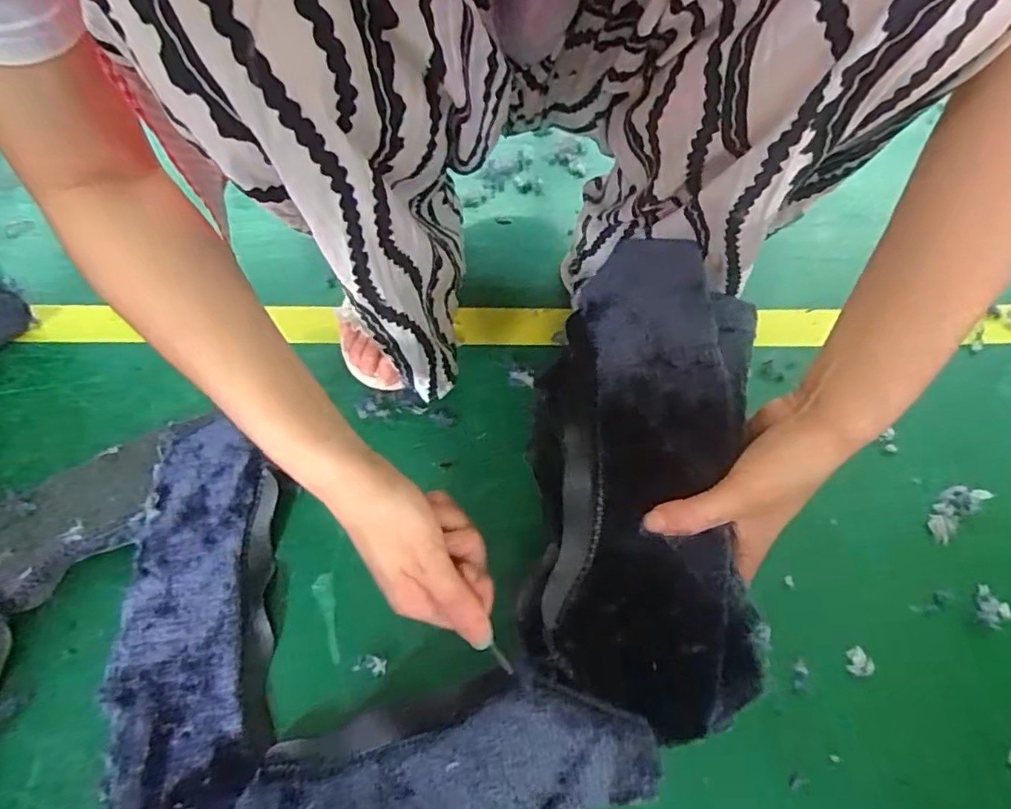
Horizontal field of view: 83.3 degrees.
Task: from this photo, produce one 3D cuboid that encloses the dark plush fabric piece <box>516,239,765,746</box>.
[{"bbox_3d":[0.083,0.033,0.342,0.128,0.062,0.280,5,74,2],"label":"dark plush fabric piece"}]

